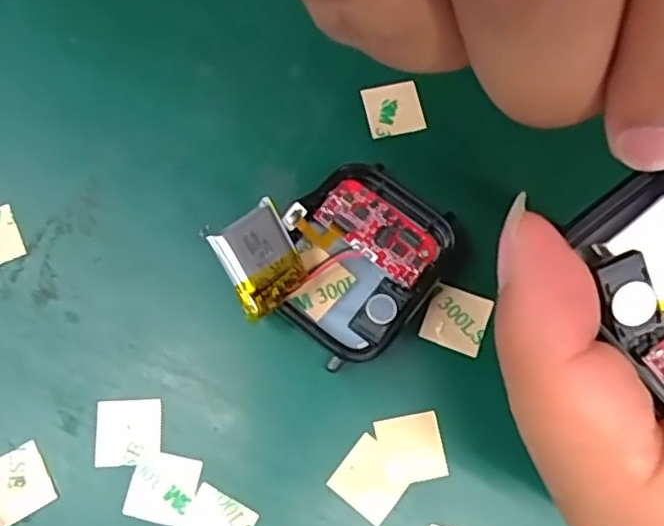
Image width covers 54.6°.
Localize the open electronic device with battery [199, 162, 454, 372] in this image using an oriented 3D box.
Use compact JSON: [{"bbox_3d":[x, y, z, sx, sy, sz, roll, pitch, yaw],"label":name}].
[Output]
[{"bbox_3d":[0.003,-0.003,0.153,0.042,0.026,0.048,41,80,11],"label":"open electronic device with battery"}]

